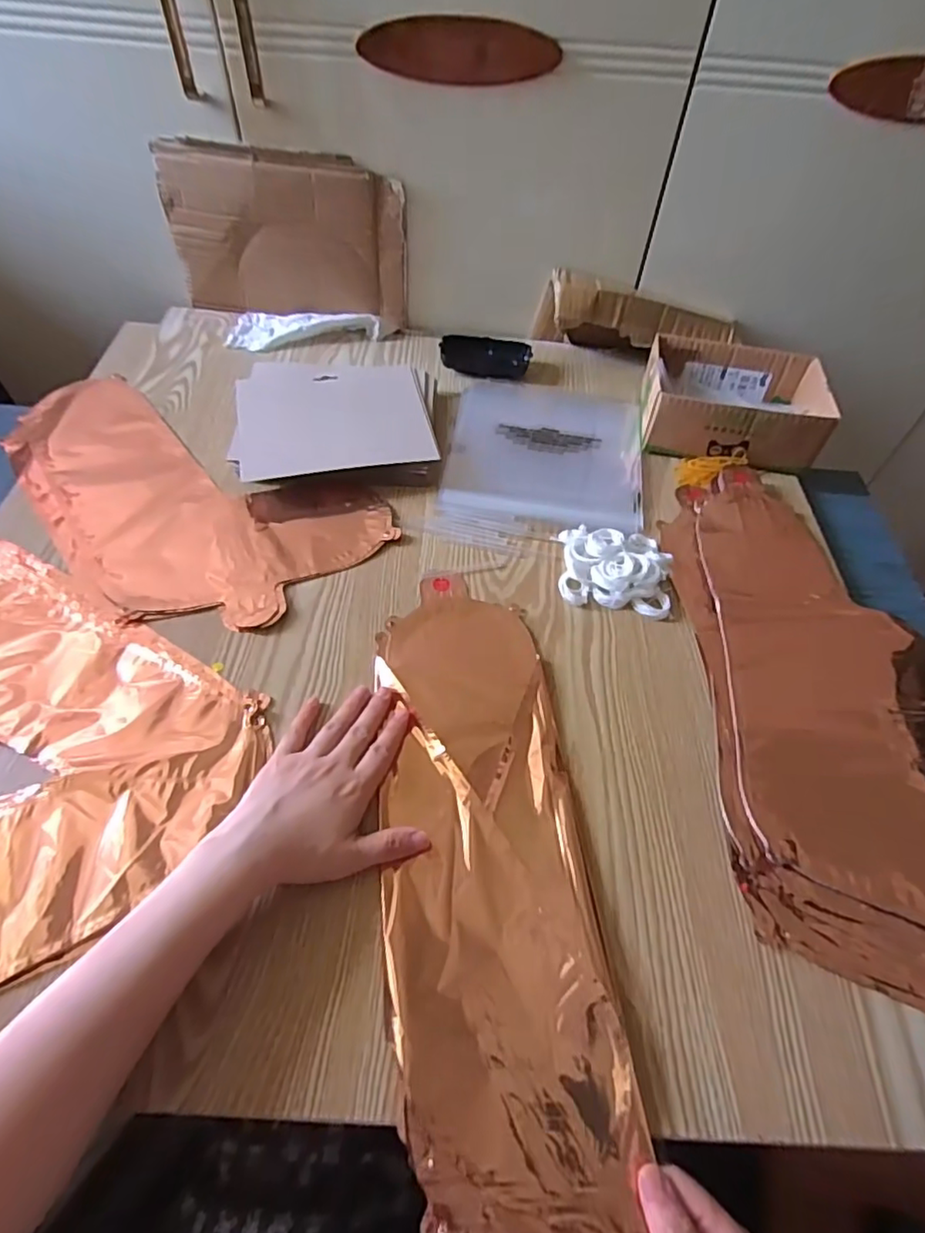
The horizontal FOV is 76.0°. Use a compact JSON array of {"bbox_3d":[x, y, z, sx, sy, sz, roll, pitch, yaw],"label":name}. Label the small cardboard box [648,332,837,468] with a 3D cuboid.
[{"bbox_3d":[0.295,-0.239,0.659,0.185,0.067,0.141,11,53,4],"label":"small cardboard box"}]

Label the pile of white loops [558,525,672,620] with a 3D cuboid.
[{"bbox_3d":[0.139,-0.046,0.537,0.095,0.024,0.087,9,53,3],"label":"pile of white loops"}]

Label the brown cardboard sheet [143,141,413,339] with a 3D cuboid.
[{"bbox_3d":[-0.207,-0.447,0.709,0.275,0.179,0.026,8,53,2],"label":"brown cardboard sheet"}]

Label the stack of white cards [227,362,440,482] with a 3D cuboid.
[{"bbox_3d":[-0.133,-0.215,0.640,0.204,0.028,0.174,-4,54,-7],"label":"stack of white cards"}]

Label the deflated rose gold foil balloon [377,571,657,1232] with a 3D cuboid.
[{"bbox_3d":[0.015,0.145,0.402,0.134,0.011,0.424,-4,53,-6],"label":"deflated rose gold foil balloon"}]

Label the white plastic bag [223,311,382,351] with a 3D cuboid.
[{"bbox_3d":[-0.198,-0.357,0.735,0.175,0.029,0.070,9,53,3],"label":"white plastic bag"}]

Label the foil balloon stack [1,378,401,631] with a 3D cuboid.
[{"bbox_3d":[-0.290,-0.128,0.588,0.412,0.015,0.234,33,58,20],"label":"foil balloon stack"}]

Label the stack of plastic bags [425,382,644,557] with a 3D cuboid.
[{"bbox_3d":[0.088,-0.168,0.634,0.205,0.010,0.261,9,53,3],"label":"stack of plastic bags"}]

